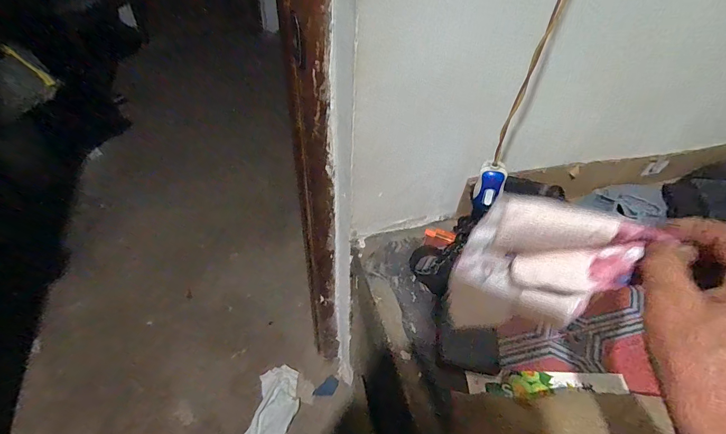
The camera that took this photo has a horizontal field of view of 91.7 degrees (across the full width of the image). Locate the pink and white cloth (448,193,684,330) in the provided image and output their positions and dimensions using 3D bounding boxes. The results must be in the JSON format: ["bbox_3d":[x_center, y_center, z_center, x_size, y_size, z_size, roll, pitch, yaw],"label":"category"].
[{"bbox_3d":[0.153,0.058,0.327,0.126,0.187,0.050,16,46,13],"label":"pink and white cloth"}]

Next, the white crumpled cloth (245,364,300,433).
[{"bbox_3d":[-0.226,0.546,0.863,0.115,0.028,0.348,0,44,-3],"label":"white crumpled cloth"}]

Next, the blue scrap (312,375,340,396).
[{"bbox_3d":[-0.099,0.470,0.962,0.070,0.004,0.040,-34,65,-30],"label":"blue scrap"}]

